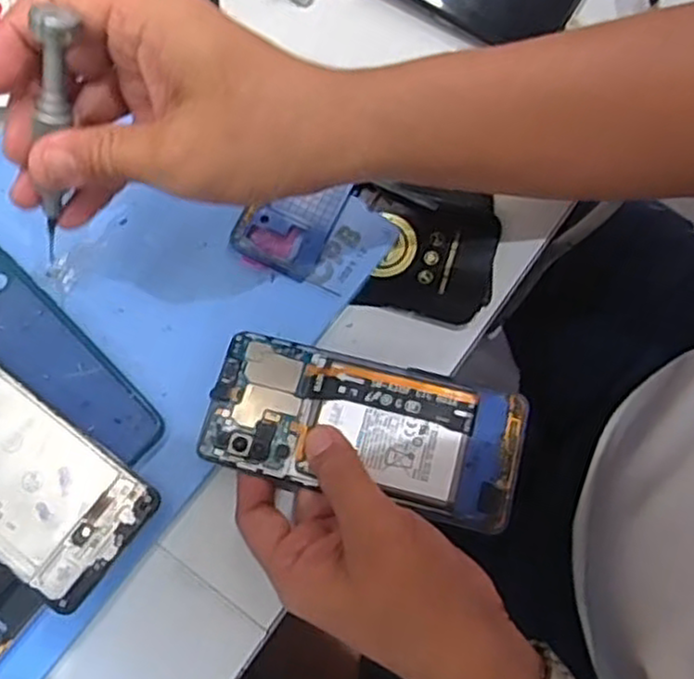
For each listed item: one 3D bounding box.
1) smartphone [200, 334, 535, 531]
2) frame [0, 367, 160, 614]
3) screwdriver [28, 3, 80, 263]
[{"bbox_3d":[0.008,0.044,0.376,0.157,0.011,0.069,13,78,7],"label":"smartphone"},{"bbox_3d":[-0.171,0.061,0.368,0.151,0.004,0.069,36,77,8],"label":"frame"},{"bbox_3d":[-0.121,-0.080,0.302,0.015,0.106,0.012,25,40,6],"label":"screwdriver"}]

